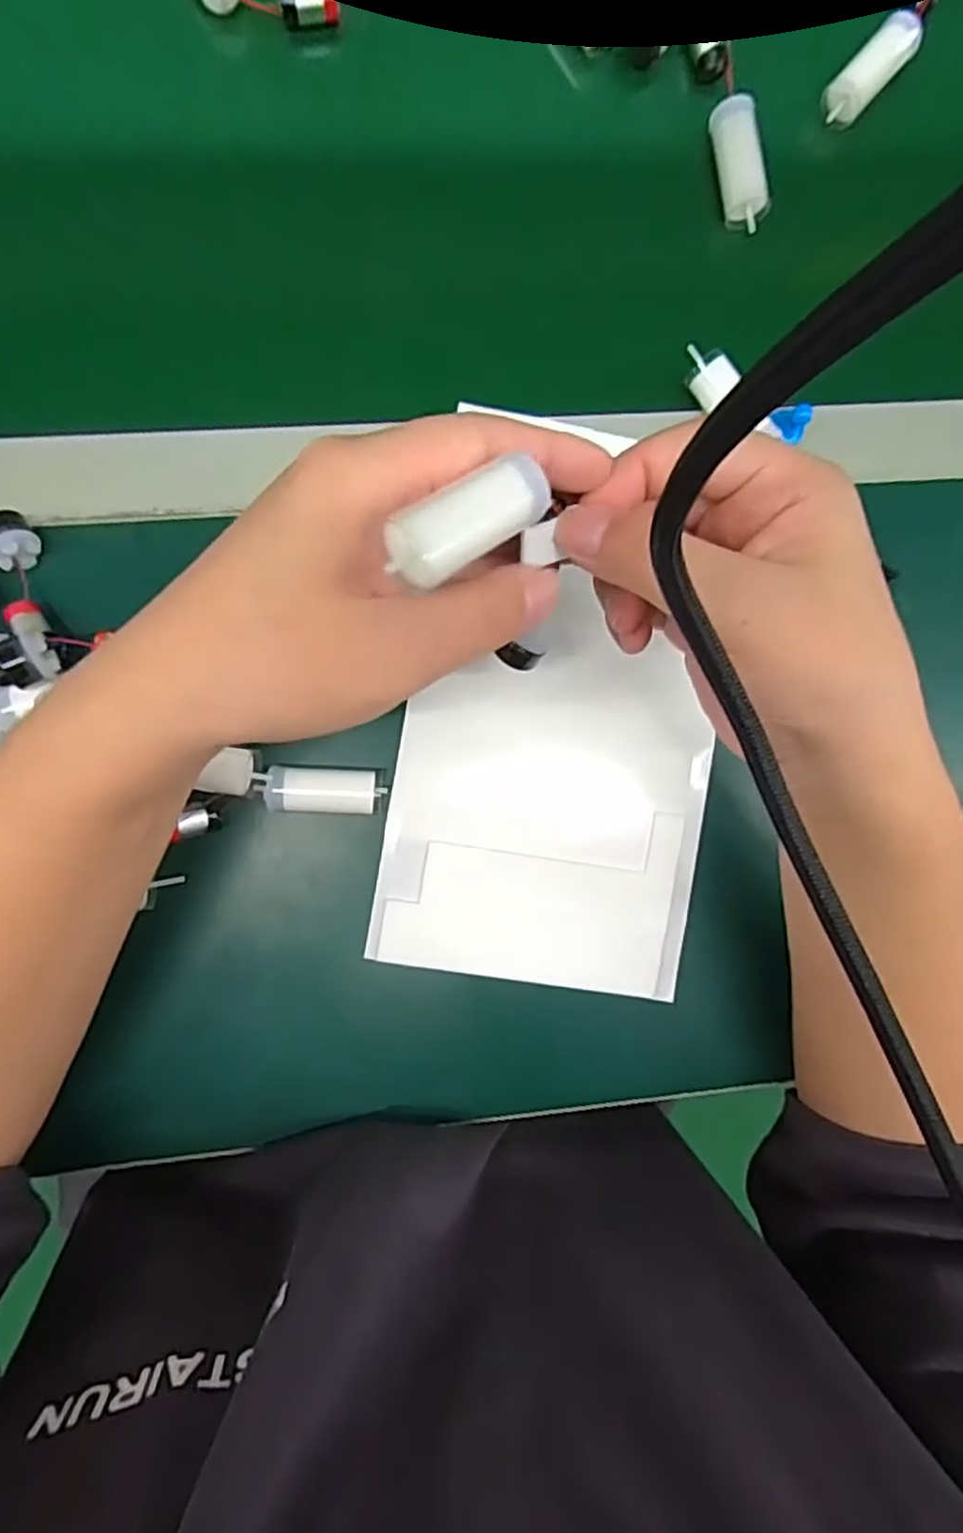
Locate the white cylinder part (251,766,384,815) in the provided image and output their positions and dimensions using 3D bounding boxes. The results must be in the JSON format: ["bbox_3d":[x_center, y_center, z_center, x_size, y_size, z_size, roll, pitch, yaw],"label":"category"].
[{"bbox_3d":[-0.073,0.011,0.331,0.054,0.016,0.020,3,91,-5],"label":"white cylinder part"}]

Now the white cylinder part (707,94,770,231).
[{"bbox_3d":[0.128,-0.298,0.360,0.020,0.019,0.058,-10,92,-4],"label":"white cylinder part"}]

